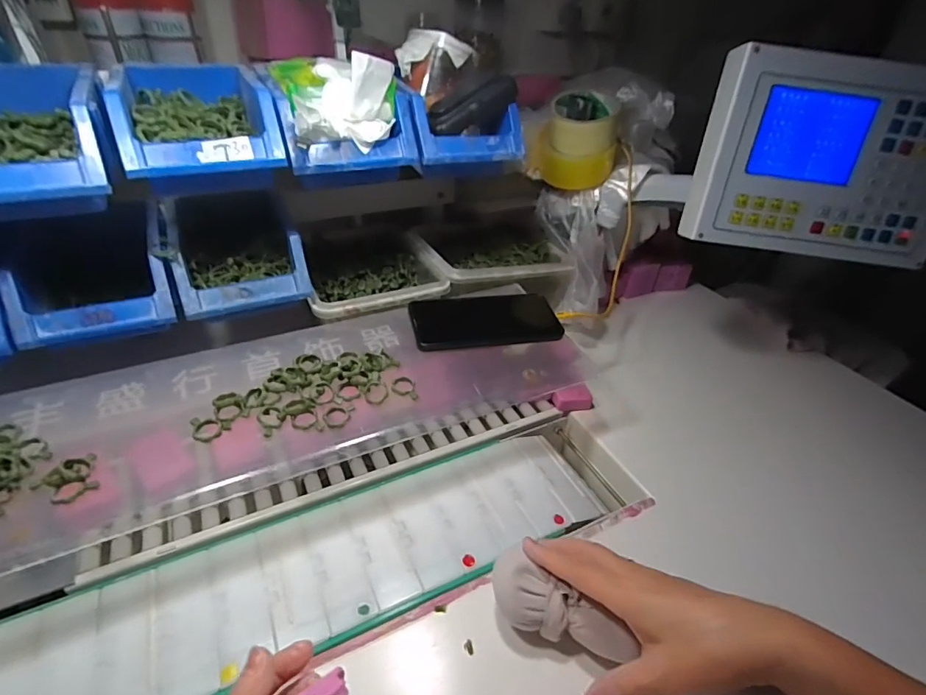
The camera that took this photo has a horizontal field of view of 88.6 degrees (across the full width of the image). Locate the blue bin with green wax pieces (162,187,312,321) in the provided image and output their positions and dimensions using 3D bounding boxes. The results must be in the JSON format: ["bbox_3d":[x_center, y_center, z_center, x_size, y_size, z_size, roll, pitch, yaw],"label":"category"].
[{"bbox_3d":[-0.249,-0.111,0.520,0.125,0.061,0.176,-15,40,-24],"label":"blue bin with green wax pieces"}]

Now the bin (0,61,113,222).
[{"bbox_3d":[-0.373,-0.174,0.398,0.125,0.079,0.183,-16,41,-26],"label":"bin"}]

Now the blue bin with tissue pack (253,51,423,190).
[{"bbox_3d":[-0.130,-0.243,0.484,0.126,0.096,0.167,-15,40,-25],"label":"blue bin with tissue pack"}]

